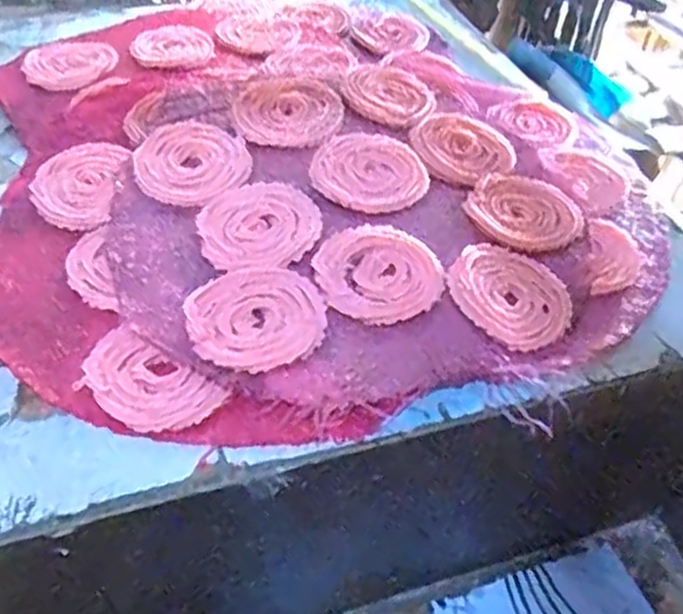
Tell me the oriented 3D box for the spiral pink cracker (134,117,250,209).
[{"bbox_3d":[-0.114,-0.112,0.535,0.083,0.013,0.098,-13,47,-17],"label":"spiral pink cracker"}]

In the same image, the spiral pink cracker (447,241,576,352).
[{"bbox_3d":[0.112,-0.009,0.464,0.079,0.005,0.078,10,54,-14],"label":"spiral pink cracker"}]

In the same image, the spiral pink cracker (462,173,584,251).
[{"bbox_3d":[0.136,-0.072,0.527,0.085,0.006,0.087,12,45,8],"label":"spiral pink cracker"}]

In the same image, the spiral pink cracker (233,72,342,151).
[{"bbox_3d":[-0.044,-0.162,0.577,0.085,0.015,0.102,-4,45,-8],"label":"spiral pink cracker"}]

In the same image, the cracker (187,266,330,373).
[{"bbox_3d":[-0.052,0.006,0.432,0.080,0.009,0.079,2,45,-2],"label":"cracker"}]

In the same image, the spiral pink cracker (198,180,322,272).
[{"bbox_3d":[-0.056,-0.058,0.485,0.080,0.010,0.081,-2,45,-6],"label":"spiral pink cracker"}]

